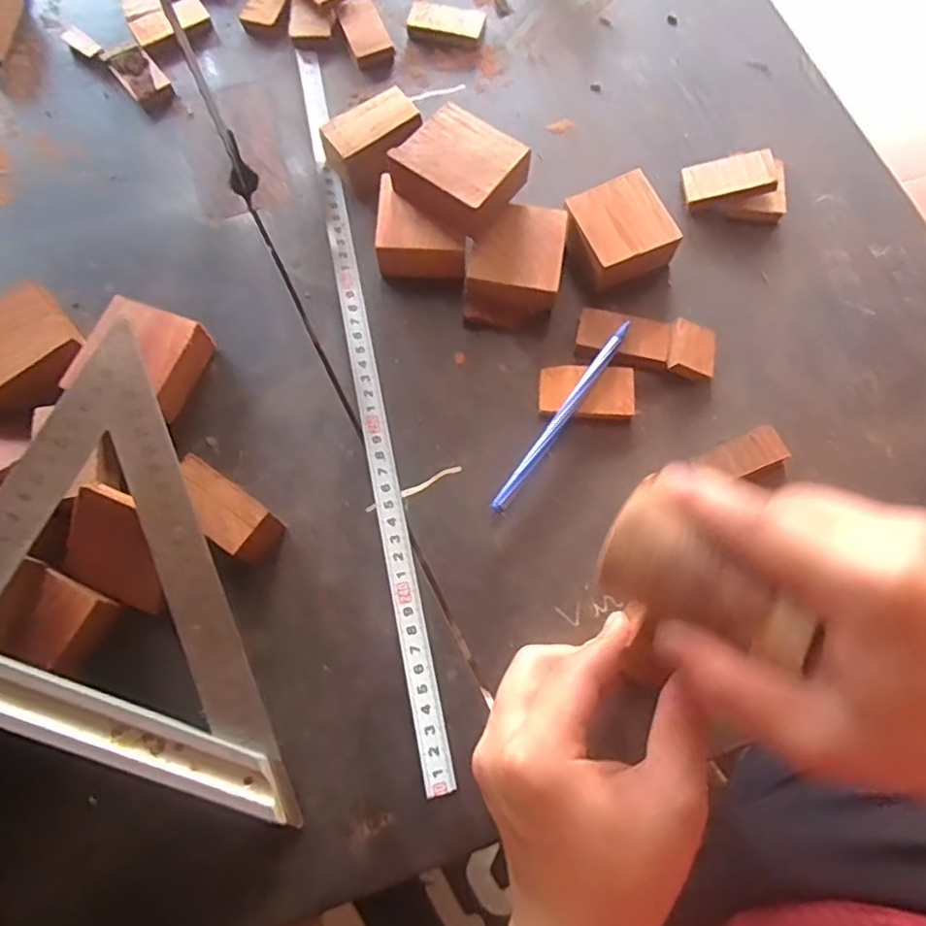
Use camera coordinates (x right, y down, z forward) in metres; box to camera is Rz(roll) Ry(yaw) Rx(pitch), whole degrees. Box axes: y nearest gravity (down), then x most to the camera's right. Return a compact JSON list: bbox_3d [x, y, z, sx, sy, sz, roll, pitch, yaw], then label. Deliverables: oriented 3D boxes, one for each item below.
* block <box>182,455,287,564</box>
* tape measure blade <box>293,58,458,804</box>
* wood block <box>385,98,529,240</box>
[{"bbox_3d":[-0.125,0.026,0.346,0.057,0.037,0.028,38,75,11],"label":"block"},{"bbox_3d":[-0.063,-0.063,0.394,0.016,0.007,0.481,-7,71,-17],"label":"tape measure blade"},{"bbox_3d":[-0.002,-0.175,0.389,0.063,0.029,0.056,39,75,12],"label":"wood block"}]

